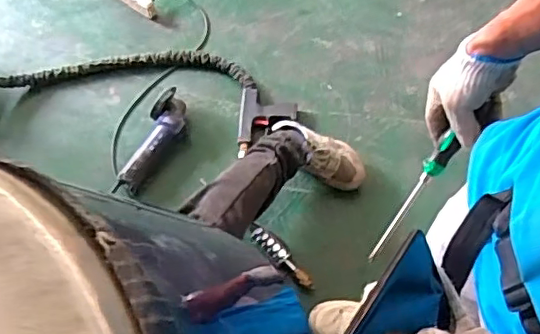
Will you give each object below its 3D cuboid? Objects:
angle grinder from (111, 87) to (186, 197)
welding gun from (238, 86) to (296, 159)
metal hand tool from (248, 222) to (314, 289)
[{"bbox_3d":[-0.302,-0.067,1.564,0.091,0.083,0.300,23,66,13],"label":"angle grinder"},{"bbox_3d":[-0.008,-0.119,1.596,0.150,0.034,0.215,4,64,4],"label":"welding gun"},{"bbox_3d":[0.030,0.211,1.421,0.201,0.029,0.054,39,71,19],"label":"metal hand tool"}]

